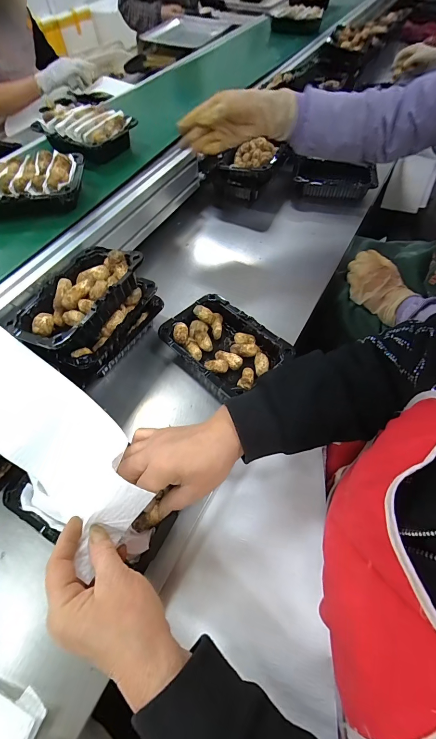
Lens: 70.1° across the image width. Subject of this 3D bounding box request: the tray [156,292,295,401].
[{"bbox_3d":[0.008,-0.036,0.483,0.130,0.044,0.181,-36,64,-19],"label":"tray"}]

